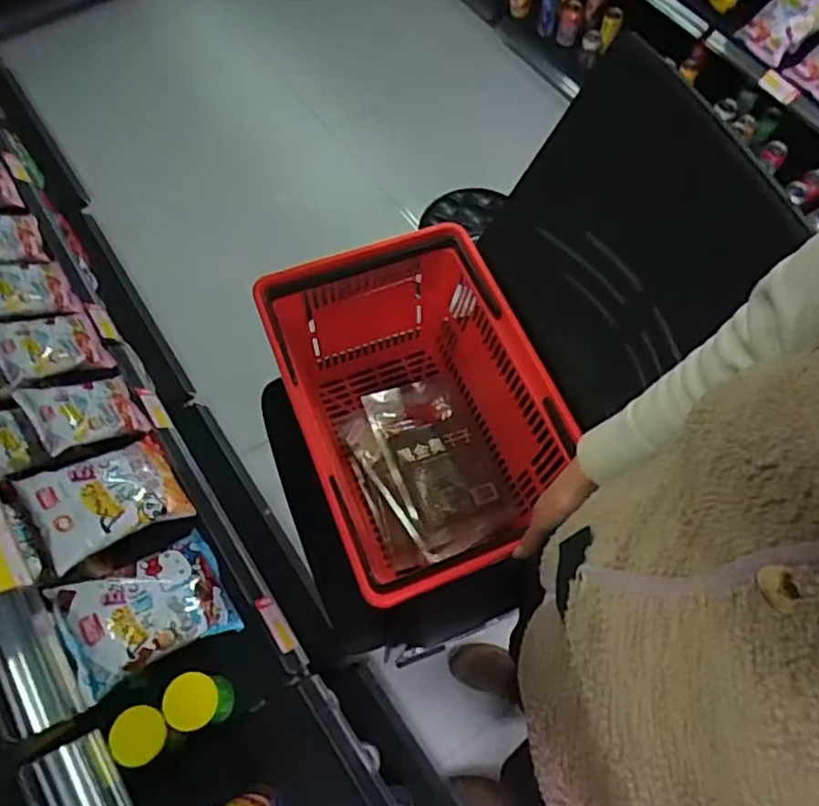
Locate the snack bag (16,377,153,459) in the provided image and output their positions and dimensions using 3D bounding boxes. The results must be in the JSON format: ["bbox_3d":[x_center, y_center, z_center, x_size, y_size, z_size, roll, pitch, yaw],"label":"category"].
[{"bbox_3d":[-0.535,0.011,1.056,0.166,0.037,0.119,-17,73,-48],"label":"snack bag"}]

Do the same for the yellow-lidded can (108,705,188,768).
[{"bbox_3d":[-0.347,0.442,0.850,0.069,0.105,0.071,38,70,15],"label":"yellow-lidded can"}]

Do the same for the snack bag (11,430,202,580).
[{"bbox_3d":[-0.469,0.148,0.989,0.201,0.055,0.149,-22,68,-37],"label":"snack bag"}]

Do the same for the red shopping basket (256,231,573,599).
[{"bbox_3d":[0.019,0.025,0.913,0.326,0.235,0.452,-20,67,-10],"label":"red shopping basket"}]

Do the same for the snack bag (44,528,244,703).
[{"bbox_3d":[-0.378,0.297,0.918,0.214,0.038,0.158,-18,69,-39],"label":"snack bag"}]

